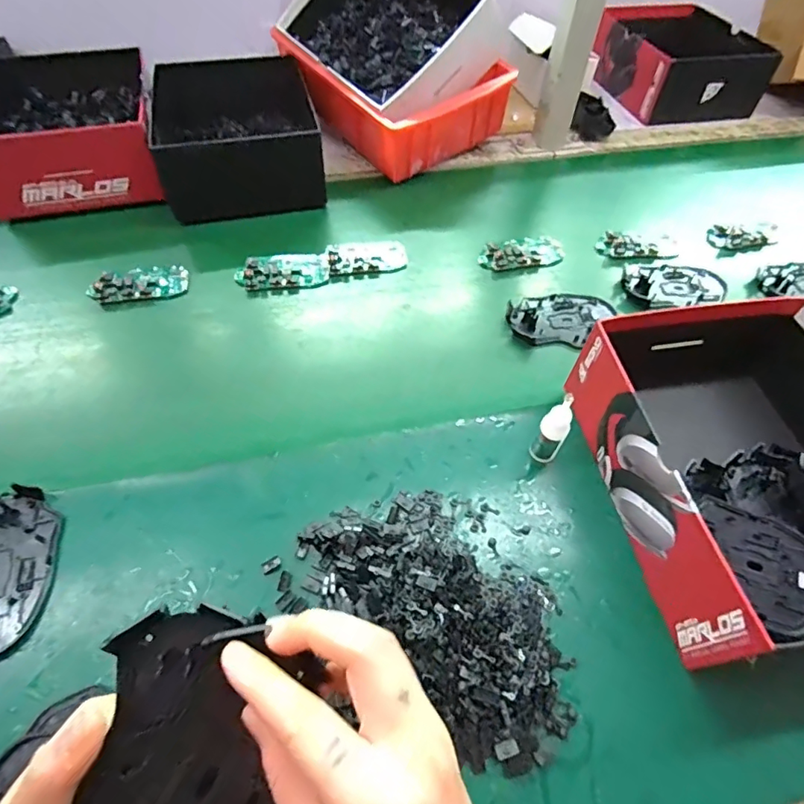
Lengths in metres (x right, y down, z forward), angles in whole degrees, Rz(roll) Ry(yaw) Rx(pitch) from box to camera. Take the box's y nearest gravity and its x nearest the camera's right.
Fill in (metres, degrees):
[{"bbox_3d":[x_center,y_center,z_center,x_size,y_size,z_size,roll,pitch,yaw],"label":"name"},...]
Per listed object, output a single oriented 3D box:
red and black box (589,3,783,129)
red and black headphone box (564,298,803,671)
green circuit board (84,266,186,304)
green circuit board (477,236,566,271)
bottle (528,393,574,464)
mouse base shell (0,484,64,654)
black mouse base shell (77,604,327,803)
[{"bbox_3d":[0.436,-0.535,0.795,0.198,0.094,0.186,-8,56,-8],"label":"red and black box"},{"bbox_3d":[0.270,0.045,0.378,0.213,0.090,0.240,-8,56,-8],"label":"red and black headphone box"},{"bbox_3d":[-0.277,-0.125,0.530,0.095,0.017,0.040,-14,57,-12],"label":"green circuit board"},{"bbox_3d":[0.139,-0.173,0.581,0.101,0.014,0.045,-10,56,-9],"label":"green circuit board"},{"bbox_3d":[0.118,0.023,0.393,0.022,0.077,0.015,32,60,19],"label":"bottle"},{"bbox_3d":[-0.284,0.115,0.351,0.070,0.017,0.112,-4,56,-5],"label":"mouse base shell"},{"bbox_3d":[-0.087,0.155,0.213,0.080,0.019,0.118,-2,80,-15],"label":"black mouse base shell"}]

